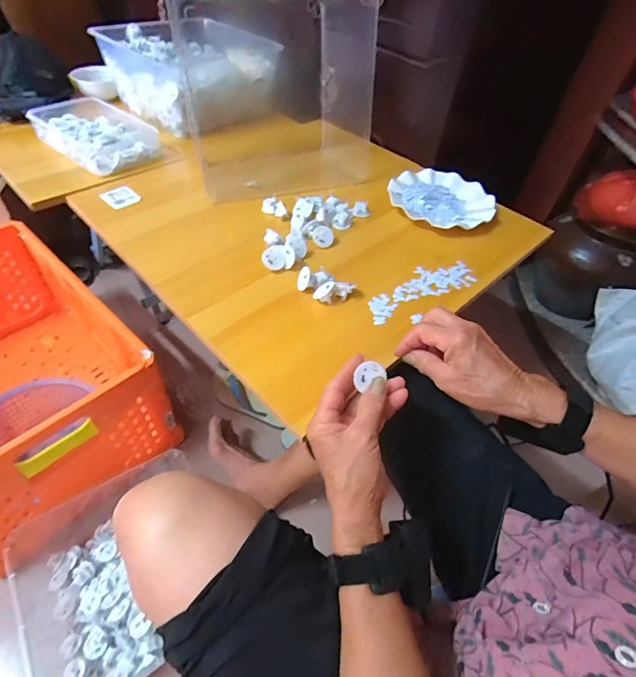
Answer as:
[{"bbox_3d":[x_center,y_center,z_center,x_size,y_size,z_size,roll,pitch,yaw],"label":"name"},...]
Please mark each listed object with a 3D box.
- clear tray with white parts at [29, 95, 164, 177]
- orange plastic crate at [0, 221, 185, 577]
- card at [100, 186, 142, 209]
[{"bbox_3d":[-0.431,-0.401,0.793,0.246,0.038,0.165,31,53,21],"label":"clear tray with white parts"},{"bbox_3d":[-0.646,0.074,0.857,0.626,0.293,0.393,36,55,25],"label":"orange plastic crate"},{"bbox_3d":[-0.337,-0.242,0.697,0.056,0.004,0.051,41,60,22],"label":"card"}]

